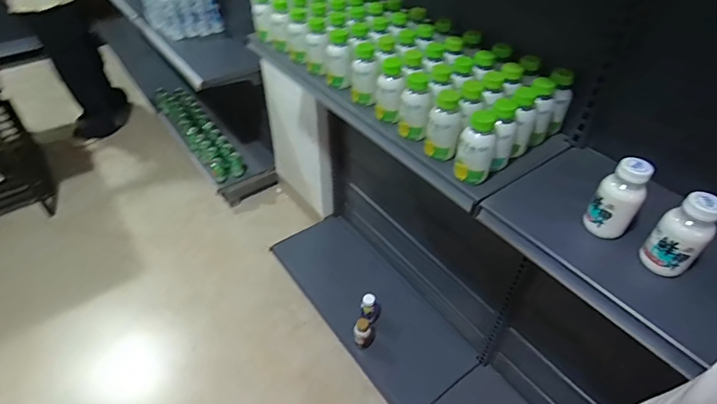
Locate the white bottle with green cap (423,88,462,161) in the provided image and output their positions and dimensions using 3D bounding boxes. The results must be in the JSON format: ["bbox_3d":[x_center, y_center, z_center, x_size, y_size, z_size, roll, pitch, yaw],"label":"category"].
[{"bbox_3d":[0.158,-0.148,0.781,0.058,0.127,0.064,10,44,9],"label":"white bottle with green cap"}]

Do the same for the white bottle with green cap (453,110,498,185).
[{"bbox_3d":[0.202,-0.095,0.734,0.061,0.124,0.052,11,44,10],"label":"white bottle with green cap"}]

